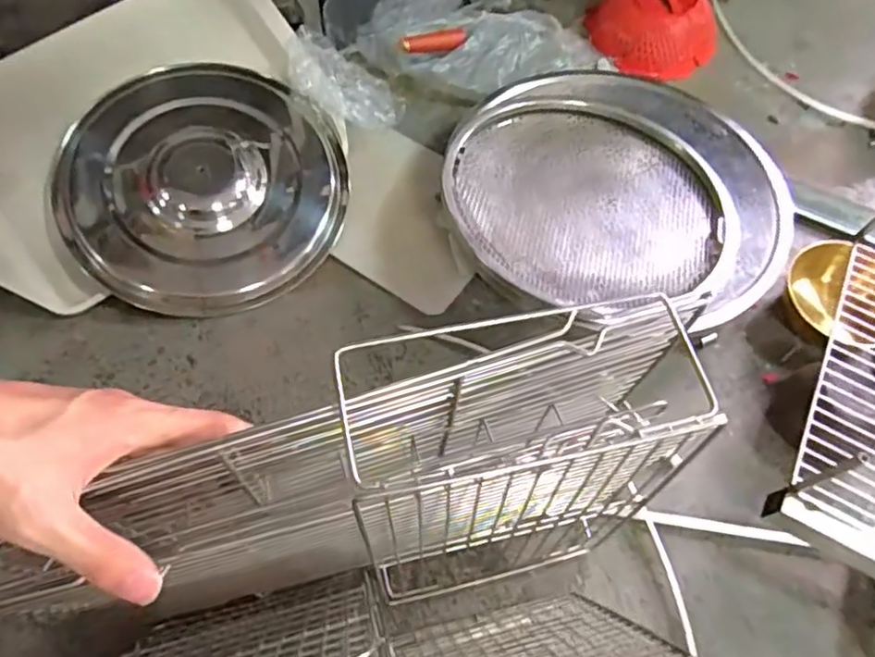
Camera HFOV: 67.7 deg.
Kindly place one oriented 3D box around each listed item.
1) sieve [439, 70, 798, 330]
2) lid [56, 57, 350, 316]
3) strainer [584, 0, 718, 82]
[{"bbox_3d":[0.213,-0.170,0.764,0.399,0.070,0.374,1,60,-2],"label":"sieve"},{"bbox_3d":[-0.260,-0.164,0.735,0.287,0.070,0.303,1,60,-2],"label":"lid"},{"bbox_3d":[0.303,-0.431,0.921,0.187,0.067,0.158,21,62,9],"label":"strainer"}]

